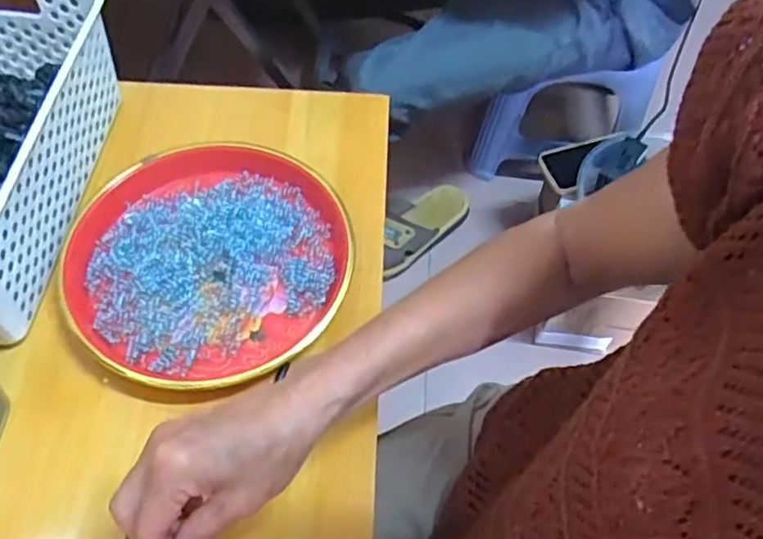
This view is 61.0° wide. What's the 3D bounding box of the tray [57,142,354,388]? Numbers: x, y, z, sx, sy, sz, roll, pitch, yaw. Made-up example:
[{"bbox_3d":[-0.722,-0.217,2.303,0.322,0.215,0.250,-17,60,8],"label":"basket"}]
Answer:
[{"bbox_3d":[-0.136,-0.007,0.512,0.214,0.029,0.209,2,59,-3],"label":"tray"}]

